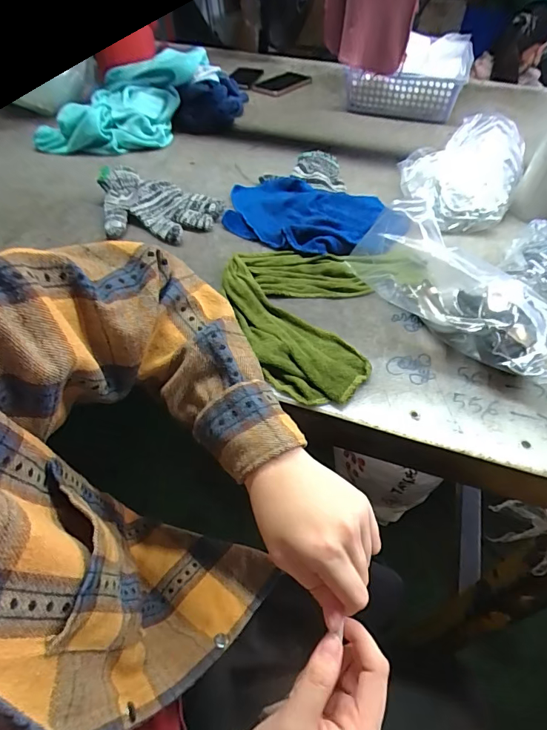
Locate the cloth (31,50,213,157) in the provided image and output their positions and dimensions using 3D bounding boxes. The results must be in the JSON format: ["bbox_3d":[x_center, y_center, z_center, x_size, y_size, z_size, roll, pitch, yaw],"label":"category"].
[{"bbox_3d":[-0.282,-0.551,0.871,0.205,0.080,0.415,16,50,13],"label":"cloth"}]

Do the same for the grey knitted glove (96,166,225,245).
[{"bbox_3d":[-0.186,-0.236,0.622,0.191,0.032,0.135,20,51,16],"label":"grey knitted glove"}]

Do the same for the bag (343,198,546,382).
[{"bbox_3d":[0.204,-0.091,0.474,0.096,0.087,0.250,-31,56,-26],"label":"bag"}]

